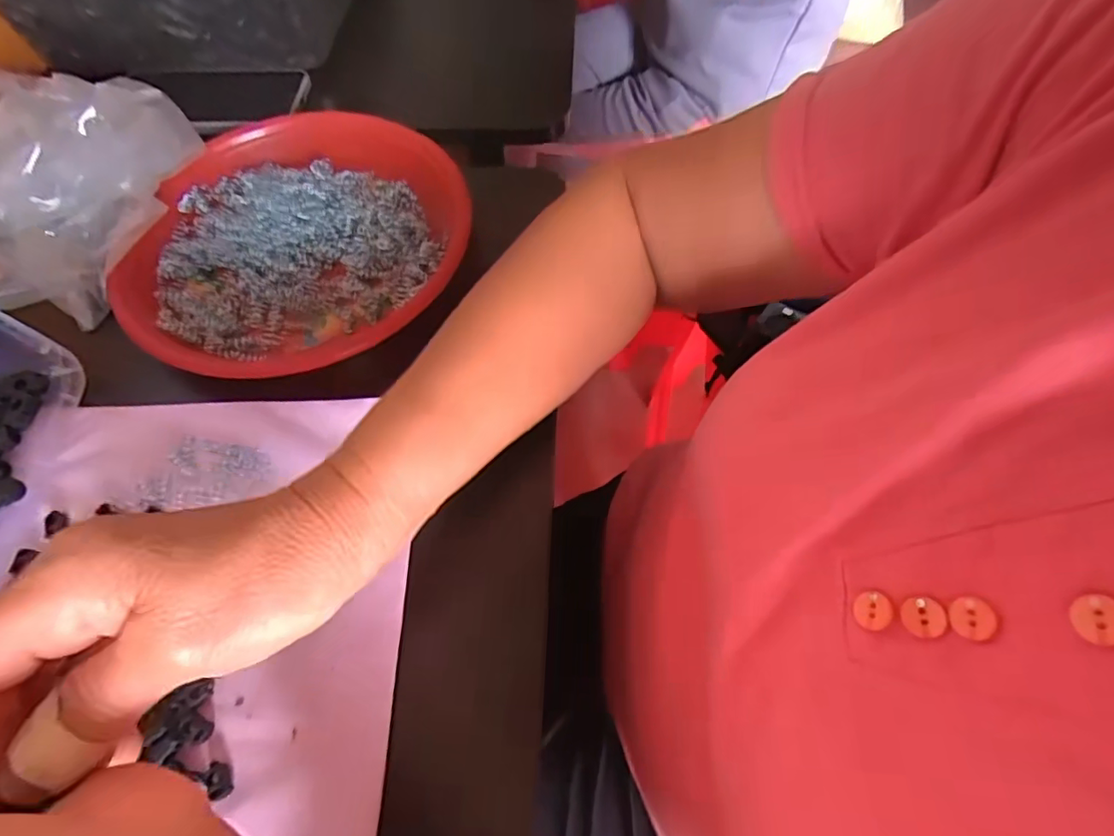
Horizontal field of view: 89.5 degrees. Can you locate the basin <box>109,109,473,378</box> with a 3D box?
[{"bbox_3d":[-0.180,-0.131,0.389,0.225,0.032,0.226,-1,62,2],"label":"basin"}]

